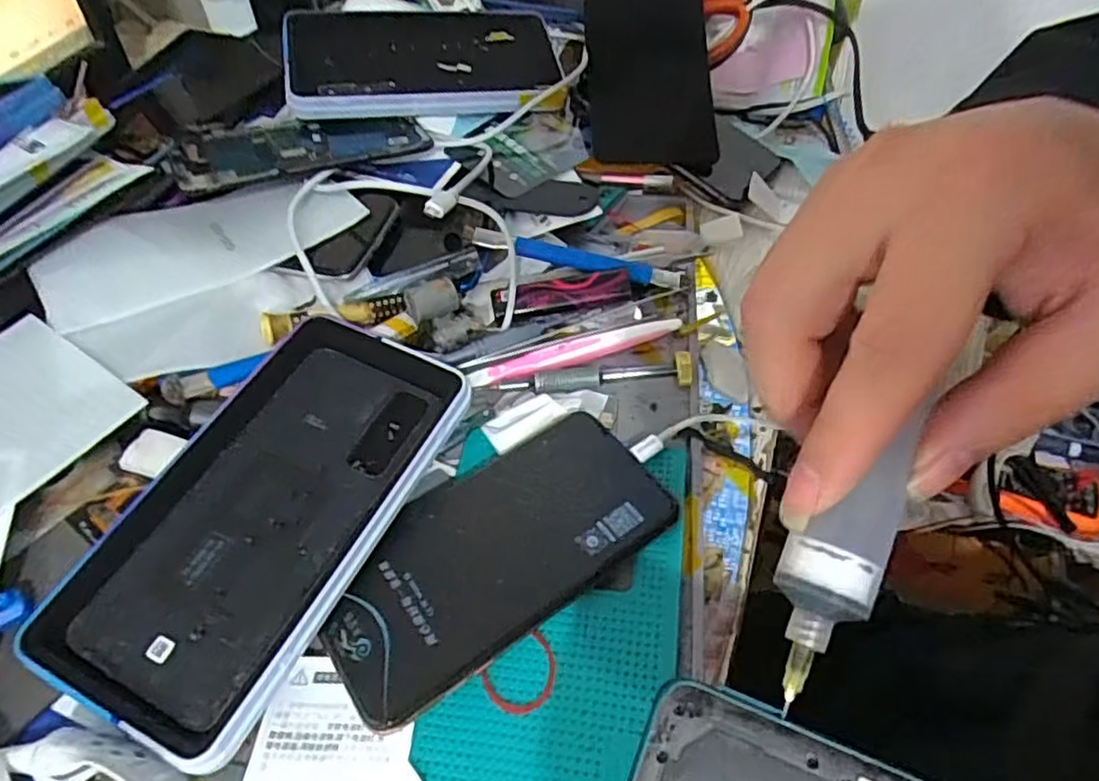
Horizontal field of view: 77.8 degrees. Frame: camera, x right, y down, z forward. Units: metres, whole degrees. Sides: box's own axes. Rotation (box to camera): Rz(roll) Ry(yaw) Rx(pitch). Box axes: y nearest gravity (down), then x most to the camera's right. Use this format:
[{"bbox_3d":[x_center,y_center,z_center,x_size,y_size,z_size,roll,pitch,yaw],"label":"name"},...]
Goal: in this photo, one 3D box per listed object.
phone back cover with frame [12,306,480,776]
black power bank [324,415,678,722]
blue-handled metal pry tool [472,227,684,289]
[{"bbox_3d":[-0.121,0.046,0.294,0.101,0.017,0.186,21,55,18],"label":"phone back cover with frame"},{"bbox_3d":[-0.024,0.069,0.299,0.155,0.012,0.081,-29,56,-20],"label":"black power bank"},{"bbox_3d":[0.018,-0.079,0.404,0.125,0.009,0.015,11,51,-5],"label":"blue-handled metal pry tool"}]

